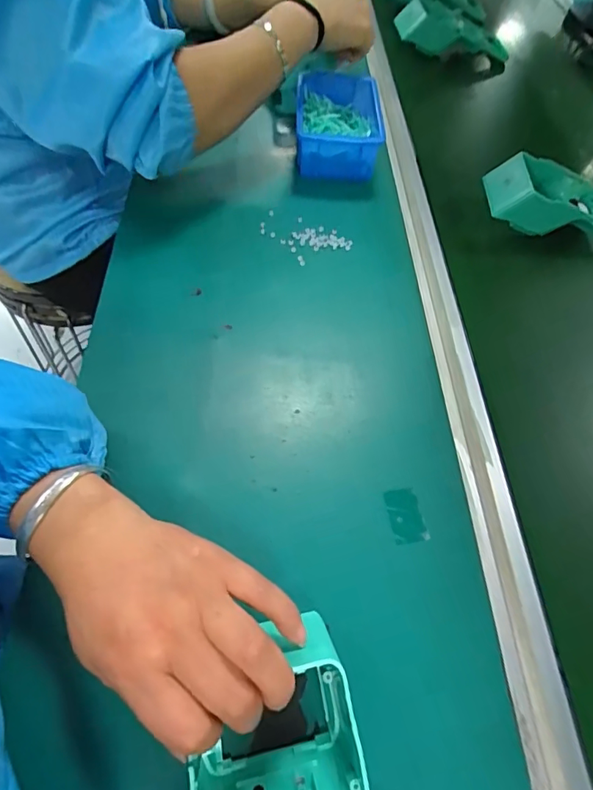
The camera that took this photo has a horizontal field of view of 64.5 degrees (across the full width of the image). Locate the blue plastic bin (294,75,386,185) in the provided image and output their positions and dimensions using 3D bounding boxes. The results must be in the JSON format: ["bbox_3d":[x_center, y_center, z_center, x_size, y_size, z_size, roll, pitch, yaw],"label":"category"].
[{"bbox_3d":[0.050,-0.326,0.568,0.104,0.050,0.164,5,57,-4],"label":"blue plastic bin"}]

